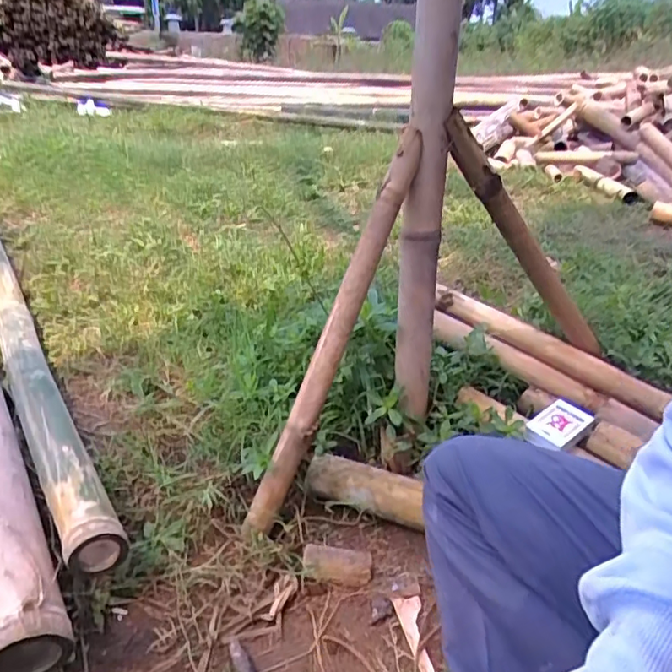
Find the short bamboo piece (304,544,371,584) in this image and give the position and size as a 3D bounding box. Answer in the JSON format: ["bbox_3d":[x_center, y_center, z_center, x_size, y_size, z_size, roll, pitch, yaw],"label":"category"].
[{"bbox_3d":[0.002,0.298,0.738,0.087,0.030,0.040,1,26,0],"label":"short bamboo piece"}]

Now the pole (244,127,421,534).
[{"bbox_3d":[0.000,0.002,0.768,0.030,0.563,0.040,26,6,40],"label":"pole"}]

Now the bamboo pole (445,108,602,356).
[{"bbox_3d":[0.304,-0.132,0.884,0.044,0.534,0.039,-46,34,2],"label":"bamboo pole"}]

